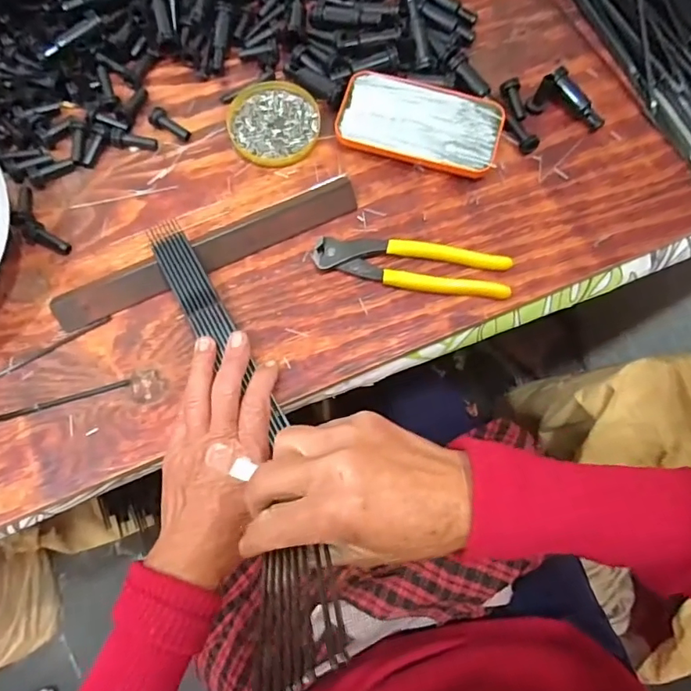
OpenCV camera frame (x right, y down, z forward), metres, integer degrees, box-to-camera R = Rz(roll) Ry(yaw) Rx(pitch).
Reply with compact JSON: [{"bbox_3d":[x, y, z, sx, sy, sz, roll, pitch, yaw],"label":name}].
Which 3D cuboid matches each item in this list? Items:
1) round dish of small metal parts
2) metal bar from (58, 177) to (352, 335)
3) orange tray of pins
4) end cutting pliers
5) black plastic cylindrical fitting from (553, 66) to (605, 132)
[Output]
[{"bbox_3d":[-0.066,-0.205,0.480,0.081,0.010,0.083,0,73,-1],"label":"round dish of small metal parts"},{"bbox_3d":[-0.114,-0.080,0.441,0.264,0.017,0.027,-25,75,-8],"label":"metal bar"},{"bbox_3d":[0.068,-0.203,0.476,0.144,0.022,0.074,17,73,4],"label":"orange tray of pins"},{"bbox_3d":[0.056,-0.067,0.442,0.164,0.015,0.037,7,73,1],"label":"end cutting pliers"},{"bbox_3d":[0.217,-0.230,0.486,0.018,0.018,0.066,-32,76,-10],"label":"black plastic cylindrical fitting"}]

